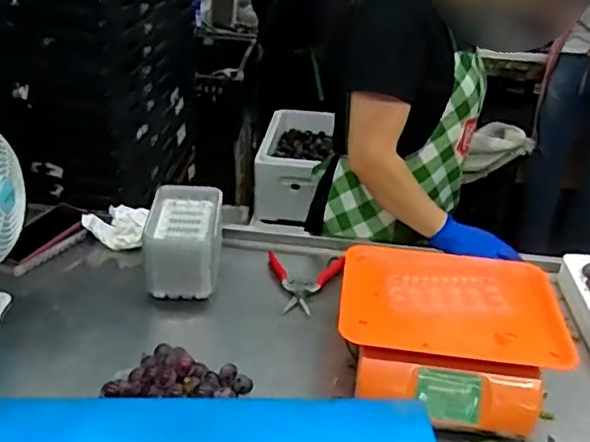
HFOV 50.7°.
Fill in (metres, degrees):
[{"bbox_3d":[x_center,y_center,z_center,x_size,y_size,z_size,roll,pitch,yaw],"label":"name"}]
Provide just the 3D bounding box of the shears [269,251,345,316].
[{"bbox_3d":[0.016,0.104,1.063,0.131,0.025,0.147,5,29,3],"label":"shears"}]

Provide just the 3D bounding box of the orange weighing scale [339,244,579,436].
[{"bbox_3d":[0.210,0.153,0.877,0.295,0.110,0.254,6,29,4],"label":"orange weighing scale"}]

